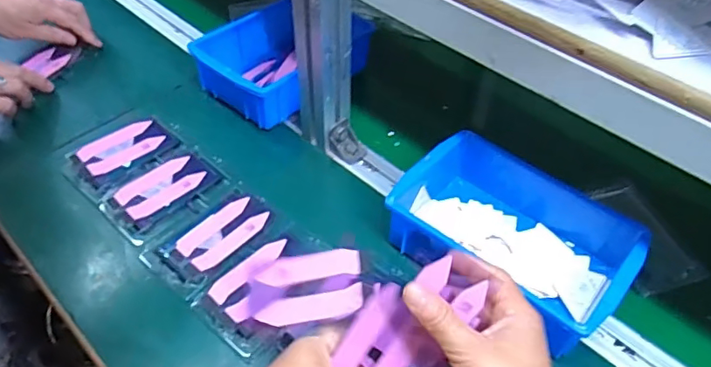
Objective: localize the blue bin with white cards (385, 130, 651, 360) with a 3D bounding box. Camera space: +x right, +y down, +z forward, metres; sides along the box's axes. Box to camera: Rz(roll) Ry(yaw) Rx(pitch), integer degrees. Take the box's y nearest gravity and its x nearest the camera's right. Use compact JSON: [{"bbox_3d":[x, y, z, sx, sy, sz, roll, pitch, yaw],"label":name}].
[{"bbox_3d":[0.149,0.040,0.494,0.204,0.061,0.160,36,57,25],"label":"blue bin with white cards"}]

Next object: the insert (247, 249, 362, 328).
[{"bbox_3d":[-0.037,0.080,0.399,0.090,0.015,0.052,-14,61,17],"label":"insert"}]

